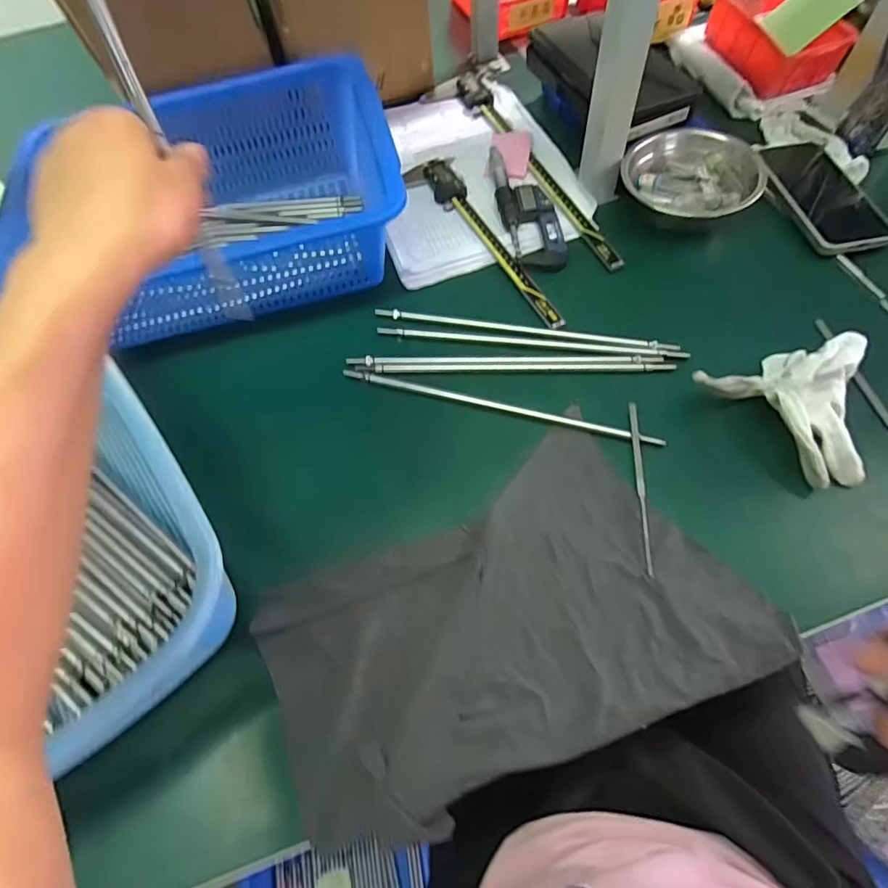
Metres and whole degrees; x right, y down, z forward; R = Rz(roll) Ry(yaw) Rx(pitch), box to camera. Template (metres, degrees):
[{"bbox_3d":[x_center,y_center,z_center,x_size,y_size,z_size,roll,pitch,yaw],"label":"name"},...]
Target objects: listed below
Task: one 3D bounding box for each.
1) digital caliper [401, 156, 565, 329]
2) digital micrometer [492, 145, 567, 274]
[{"bbox_3d":[0.032,-0.216,0.528,0.064,0.021,0.276,-22,62,-8],"label":"digital caliper"},{"bbox_3d":[0.084,-0.246,0.526,0.051,0.018,0.175,-10,62,-1],"label":"digital micrometer"}]

